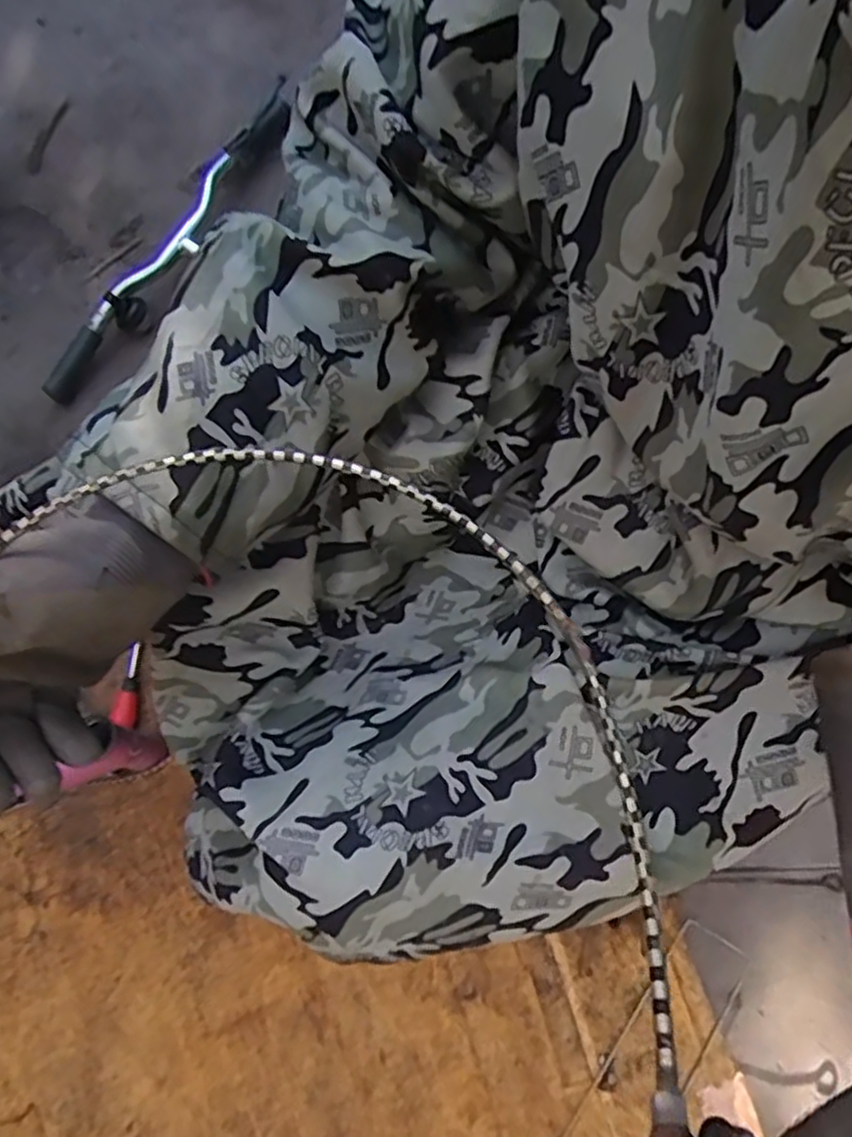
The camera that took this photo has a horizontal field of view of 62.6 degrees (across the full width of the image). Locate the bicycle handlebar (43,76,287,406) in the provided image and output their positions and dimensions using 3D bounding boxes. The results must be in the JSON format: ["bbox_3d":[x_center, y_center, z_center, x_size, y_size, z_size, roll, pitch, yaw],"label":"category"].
[{"bbox_3d":[-0.354,-0.468,0.988,0.082,0.064,0.560,30,77,7],"label":"bicycle handlebar"}]

